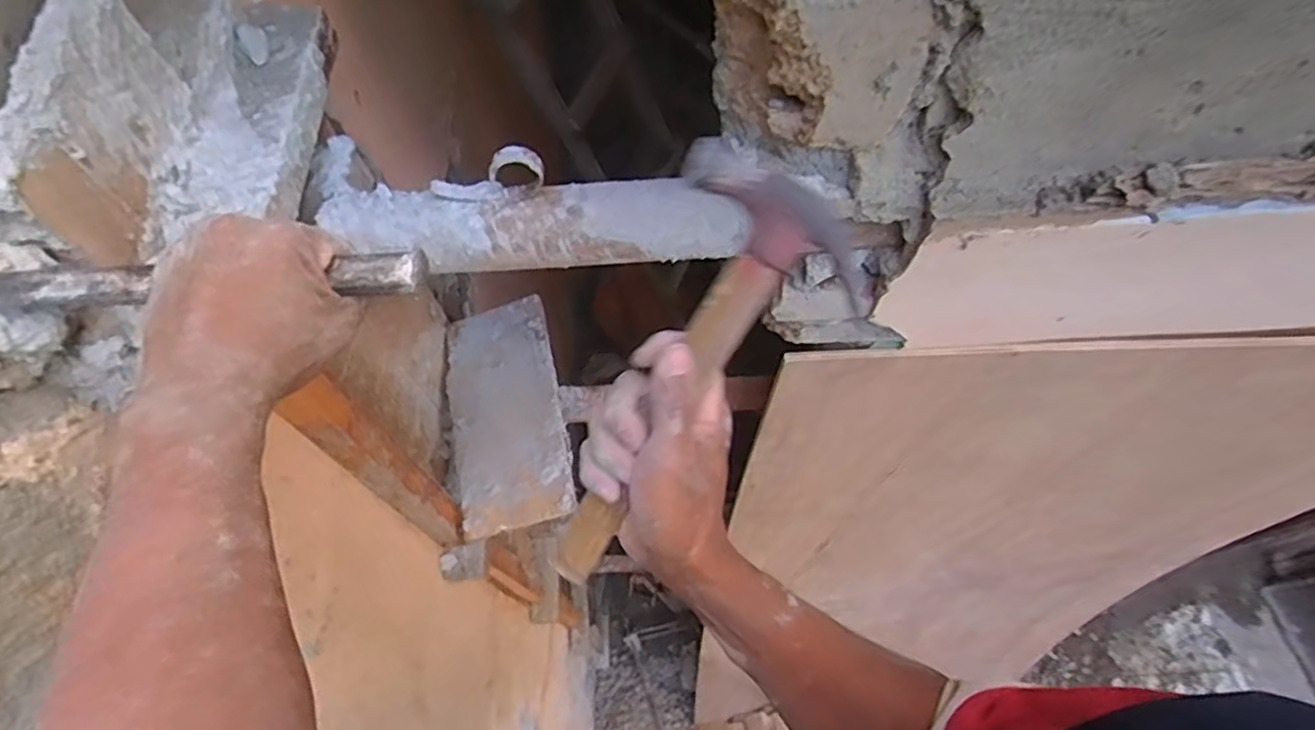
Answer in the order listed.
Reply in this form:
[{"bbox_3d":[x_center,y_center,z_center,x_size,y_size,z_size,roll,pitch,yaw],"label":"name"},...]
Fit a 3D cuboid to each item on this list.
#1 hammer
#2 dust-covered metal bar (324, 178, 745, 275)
[{"bbox_3d":[0.003,0.006,0.385,0.095,0.031,0.260,36,102,18],"label":"hammer"},{"bbox_3d":[-0.111,-0.129,0.618,0.381,0.064,0.071,-1,63,1],"label":"dust-covered metal bar"}]

